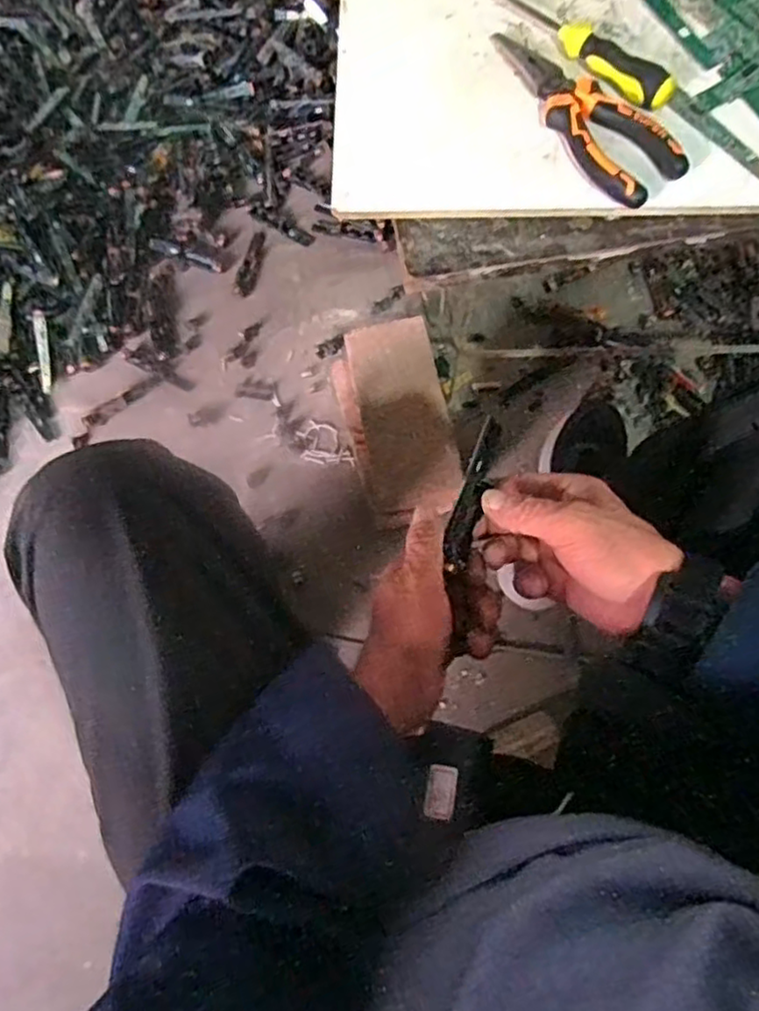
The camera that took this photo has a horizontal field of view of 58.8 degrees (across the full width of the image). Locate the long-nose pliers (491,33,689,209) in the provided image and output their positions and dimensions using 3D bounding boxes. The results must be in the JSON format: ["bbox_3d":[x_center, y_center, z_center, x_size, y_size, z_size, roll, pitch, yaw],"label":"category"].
[{"bbox_3d":[0.133,-0.261,0.442,0.047,0.026,0.154,-35,77,-7],"label":"long-nose pliers"}]

